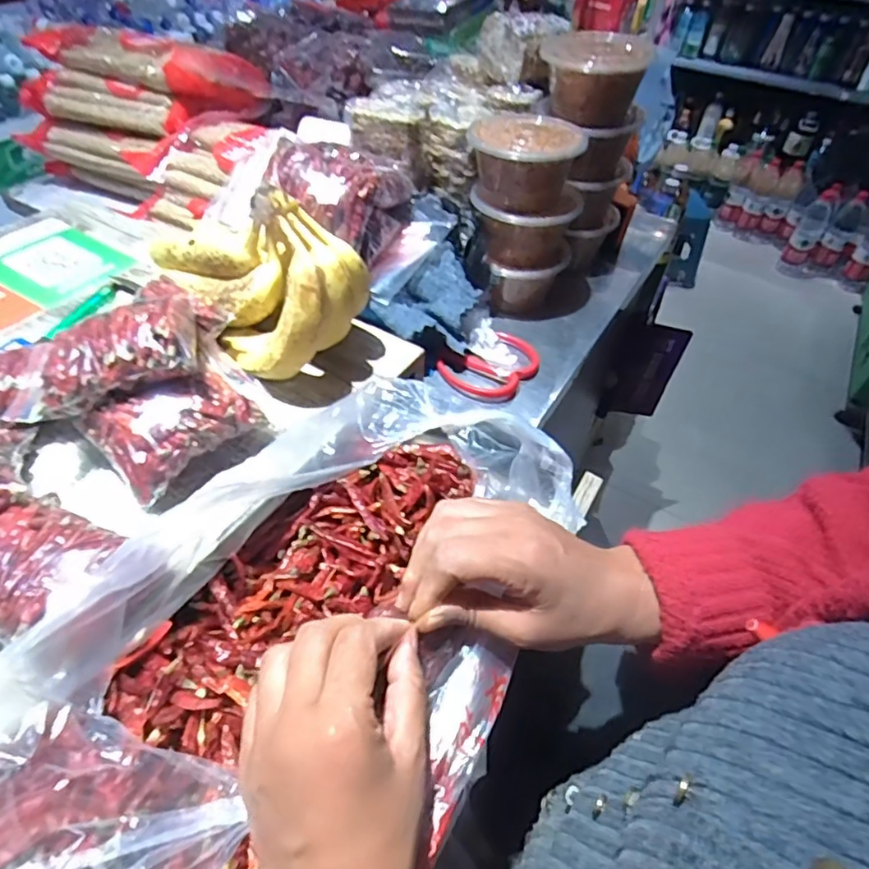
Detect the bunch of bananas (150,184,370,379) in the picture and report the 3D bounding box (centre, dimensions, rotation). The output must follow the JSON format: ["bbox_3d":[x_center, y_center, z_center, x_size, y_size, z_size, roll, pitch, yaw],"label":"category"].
[{"bbox_3d":[-0.144,-0.141,0.465,0.103,0.108,0.207,-32,57,-29],"label":"bunch of bananas"}]

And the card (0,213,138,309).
[{"bbox_3d":[-0.387,-0.178,0.577,0.161,0.006,0.103,26,51,18],"label":"card"}]

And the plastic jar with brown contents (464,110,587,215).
[{"bbox_3d":[0.087,-0.272,0.574,0.108,0.063,0.126,3,47,-2],"label":"plastic jar with brown contents"}]

